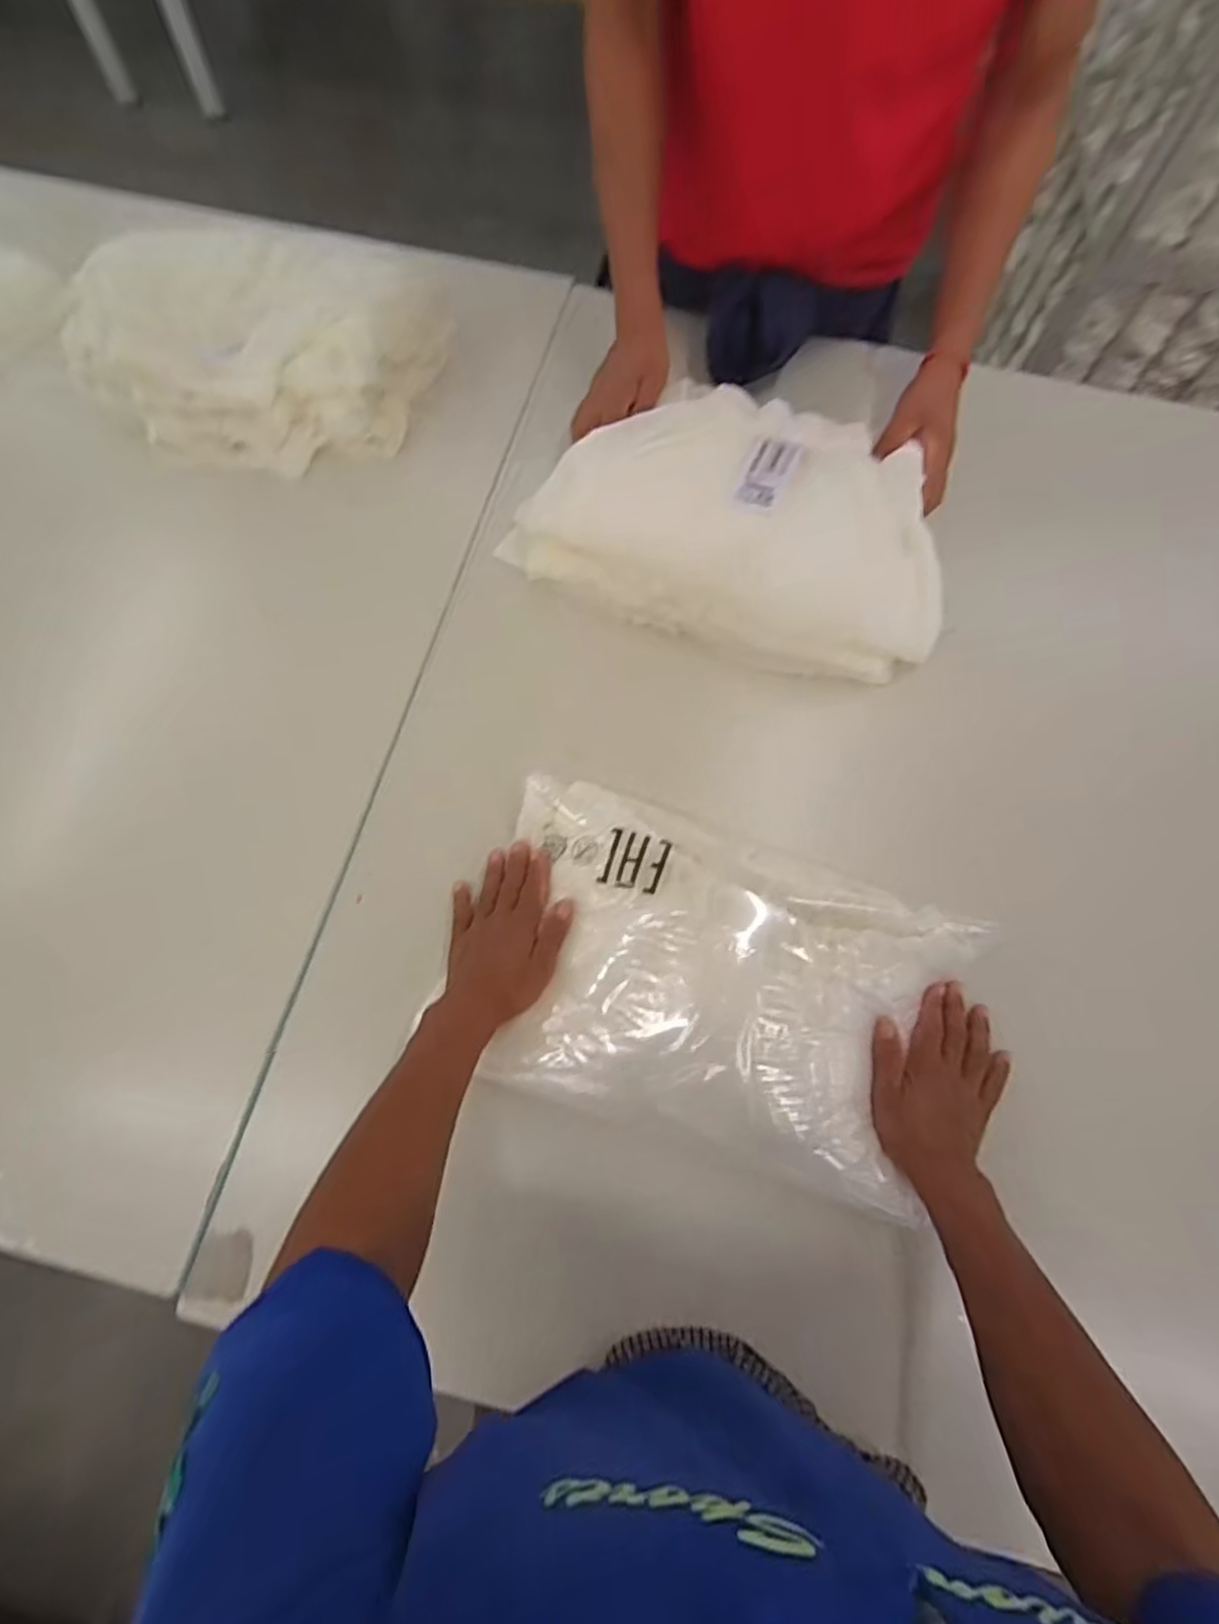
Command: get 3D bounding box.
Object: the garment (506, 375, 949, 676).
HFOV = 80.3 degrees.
[{"bbox_3d":[0.140,-0.319,0.770,0.442,0.110,0.261,19,70,6],"label":"garment"}]

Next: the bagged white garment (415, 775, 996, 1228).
[{"bbox_3d":[0.084,0.135,0.595,0.388,0.063,0.253,19,70,5],"label":"bagged white garment"}]

